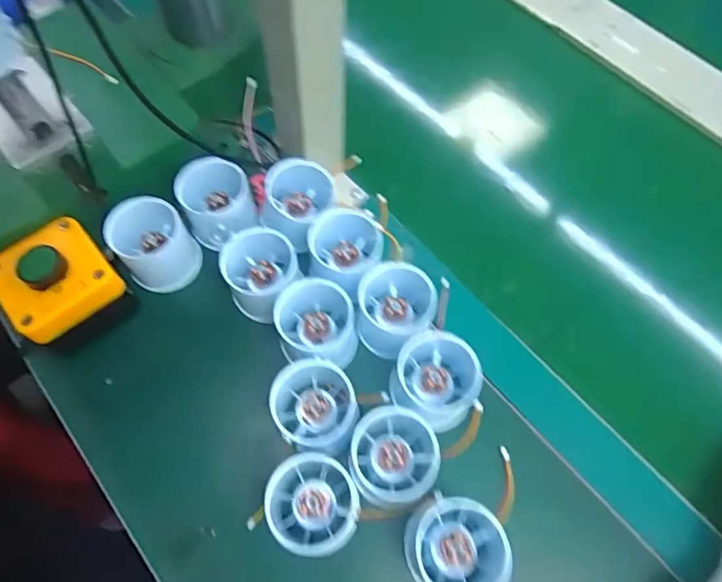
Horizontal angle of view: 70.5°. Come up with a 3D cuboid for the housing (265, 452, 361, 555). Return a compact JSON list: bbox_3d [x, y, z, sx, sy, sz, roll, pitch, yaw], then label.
[{"bbox_3d":[-0.031,0.136,0.322,0.057,0.077,0.052,1,64,-1],"label":"housing"}]

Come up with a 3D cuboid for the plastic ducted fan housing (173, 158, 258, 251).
[{"bbox_3d":[-0.109,-0.066,0.393,0.052,0.052,0.048,1,64,-1],"label":"plastic ducted fan housing"}]

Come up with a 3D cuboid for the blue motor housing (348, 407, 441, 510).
[{"bbox_3d":[0.023,0.108,0.333,0.060,0.073,0.058,-2,64,-2],"label":"blue motor housing"}]

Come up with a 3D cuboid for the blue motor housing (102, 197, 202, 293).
[{"bbox_3d":[-0.153,-0.034,0.382,0.056,0.053,0.049,-22,67,-11],"label":"blue motor housing"}]

